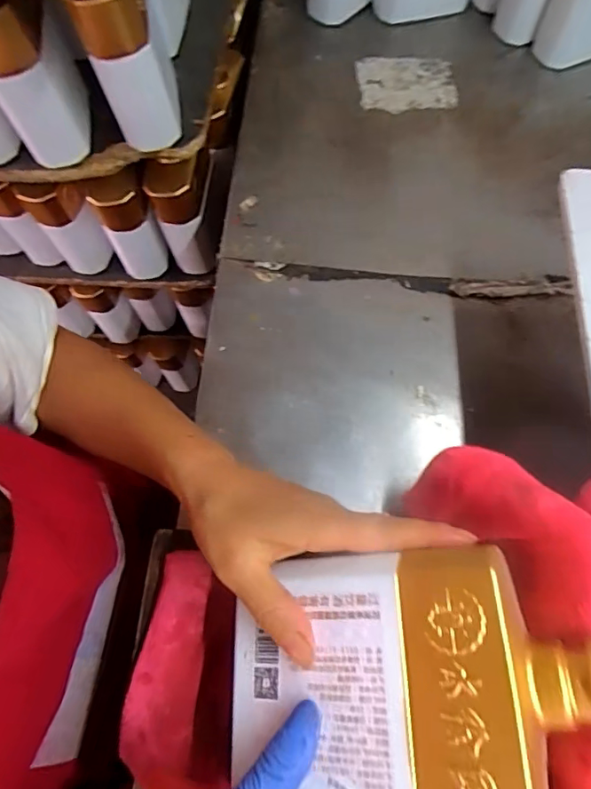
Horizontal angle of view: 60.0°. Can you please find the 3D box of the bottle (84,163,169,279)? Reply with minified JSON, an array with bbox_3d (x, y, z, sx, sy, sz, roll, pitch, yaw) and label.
[{"bbox_3d":[-0.191,-0.194,0.597,0.055,0.131,0.048,-33,68,-9],"label":"bottle"}]

